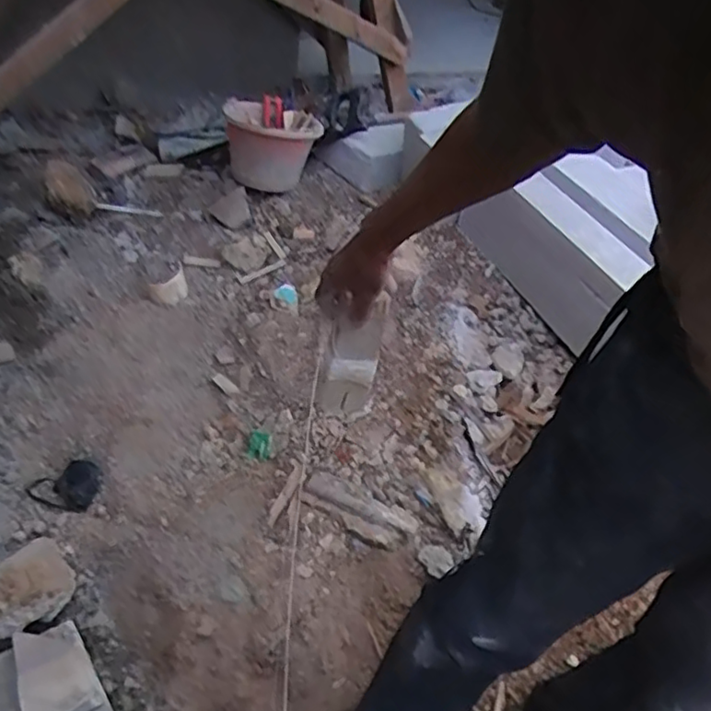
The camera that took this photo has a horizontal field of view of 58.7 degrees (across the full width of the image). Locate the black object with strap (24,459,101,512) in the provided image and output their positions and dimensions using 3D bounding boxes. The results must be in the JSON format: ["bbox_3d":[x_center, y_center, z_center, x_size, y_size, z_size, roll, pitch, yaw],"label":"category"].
[{"bbox_3d":[-0.476,0.218,1.048,0.091,0.019,0.100,40,68,15],"label":"black object with strap"}]

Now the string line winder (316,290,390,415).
[{"bbox_3d":[-0.004,-0.001,0.816,0.072,0.166,0.017,10,17,-14],"label":"string line winder"}]

